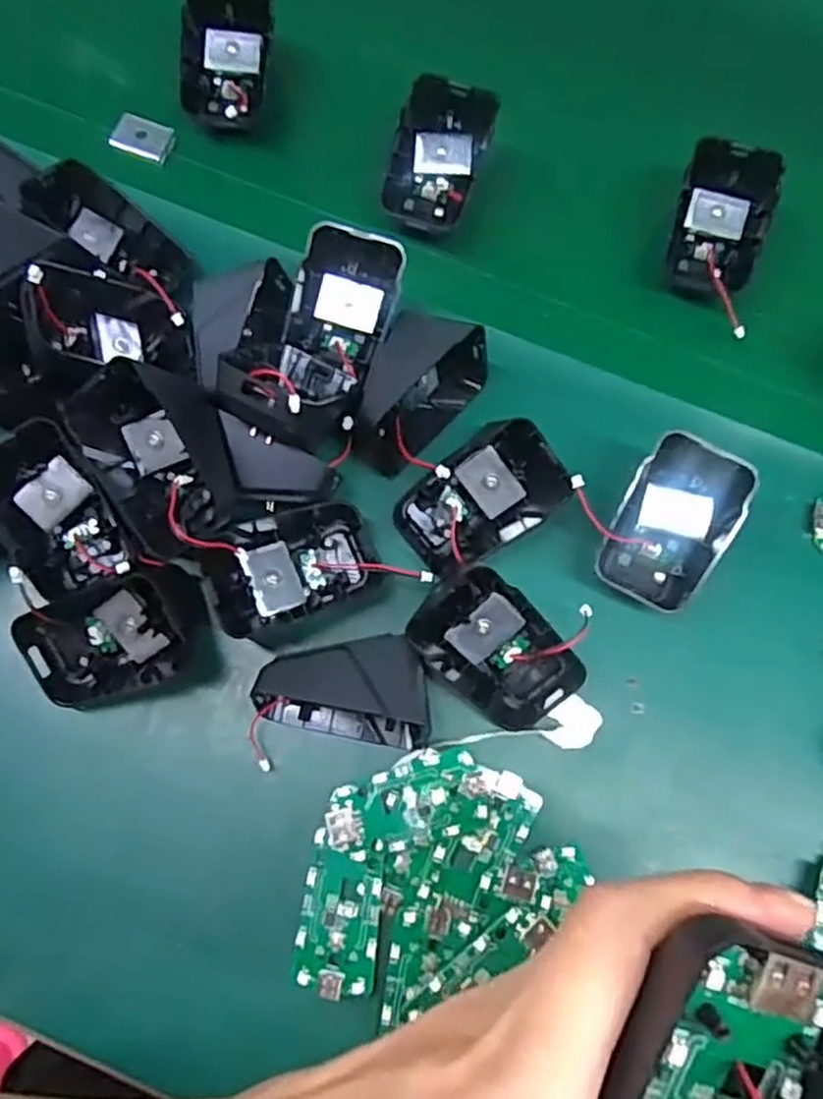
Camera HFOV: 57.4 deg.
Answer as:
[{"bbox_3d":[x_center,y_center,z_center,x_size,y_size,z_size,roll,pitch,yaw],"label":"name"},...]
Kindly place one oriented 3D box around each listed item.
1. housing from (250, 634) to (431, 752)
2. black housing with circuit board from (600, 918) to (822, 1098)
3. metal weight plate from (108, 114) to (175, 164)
[{"bbox_3d":[-0.025,0.054,0.299,0.066,0.043,0.039,9,76,1],"label":"housing"},{"bbox_3d":[0.061,0.104,0.142,0.046,0.022,0.061,32,76,8],"label":"black housing with circuit board"},{"bbox_3d":[-0.138,-0.212,0.388,0.028,0.005,0.023,14,75,-13],"label":"metal weight plate"}]

